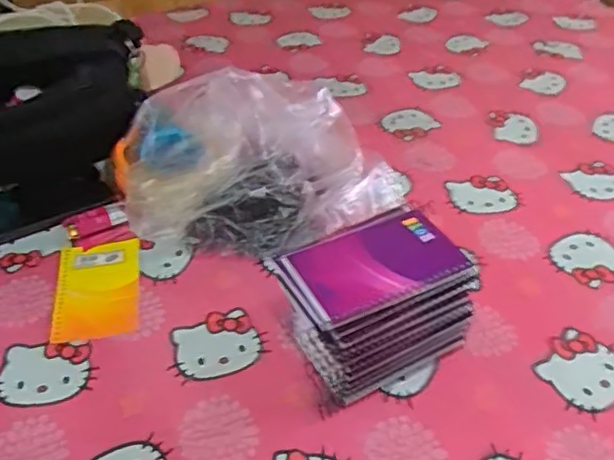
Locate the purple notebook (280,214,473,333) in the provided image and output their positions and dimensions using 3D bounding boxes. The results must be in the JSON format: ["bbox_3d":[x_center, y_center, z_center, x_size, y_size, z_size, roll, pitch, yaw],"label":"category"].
[{"bbox_3d":[0.053,0.027,0.484,0.133,0.016,0.080,-21,46,-23],"label":"purple notebook"}]

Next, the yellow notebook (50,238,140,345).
[{"bbox_3d":[-0.210,0.060,0.610,0.079,0.008,0.128,-6,42,-8],"label":"yellow notebook"}]

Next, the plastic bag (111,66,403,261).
[{"bbox_3d":[-0.065,-0.078,0.705,0.291,0.090,0.253,-14,44,-17],"label":"plastic bag"}]

